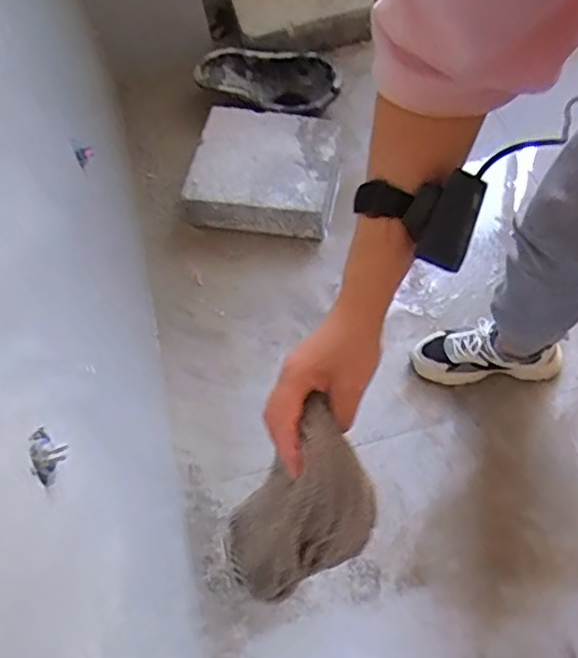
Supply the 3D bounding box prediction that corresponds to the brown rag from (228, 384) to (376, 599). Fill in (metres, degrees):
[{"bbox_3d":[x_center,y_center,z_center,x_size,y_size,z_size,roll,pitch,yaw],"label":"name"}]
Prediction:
[{"bbox_3d":[0.006,0.149,0.490,0.123,0.112,0.089,-36,64,-15],"label":"brown rag"}]

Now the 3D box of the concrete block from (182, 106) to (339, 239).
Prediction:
[{"bbox_3d":[-0.056,-0.342,1.348,0.324,0.136,0.294,0,63,7],"label":"concrete block"}]

